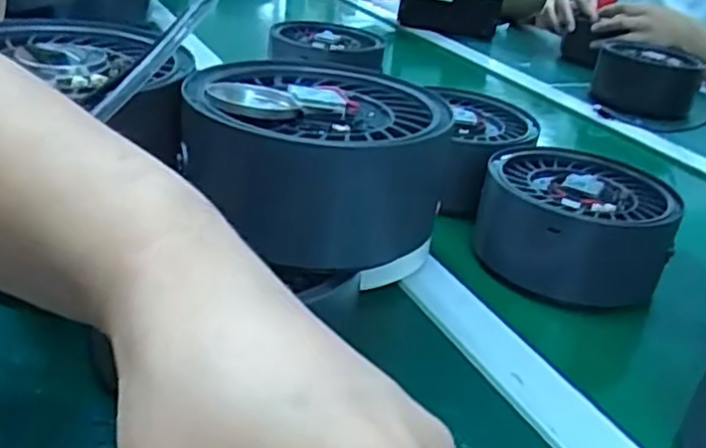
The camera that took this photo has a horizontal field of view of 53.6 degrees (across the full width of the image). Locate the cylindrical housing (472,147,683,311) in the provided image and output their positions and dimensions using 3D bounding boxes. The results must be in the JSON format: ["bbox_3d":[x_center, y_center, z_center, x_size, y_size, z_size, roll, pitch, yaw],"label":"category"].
[{"bbox_3d":[0.164,-0.002,0.523,0.136,0.066,0.134,6,26,-3],"label":"cylindrical housing"}]

